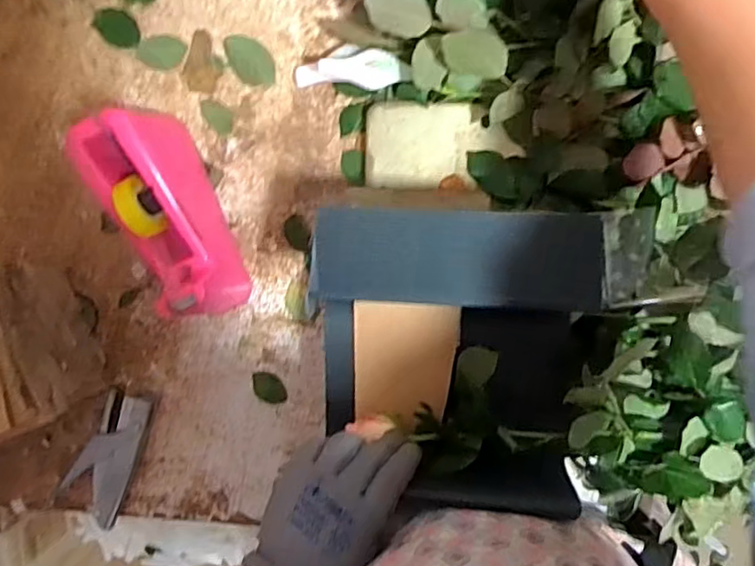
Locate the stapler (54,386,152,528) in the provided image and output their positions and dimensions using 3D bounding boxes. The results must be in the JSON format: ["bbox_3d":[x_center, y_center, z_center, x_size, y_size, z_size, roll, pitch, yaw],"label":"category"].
[{"bbox_3d":[-0.284,0.182,0.629,0.068,0.025,0.146,26,99,1],"label":"stapler"}]

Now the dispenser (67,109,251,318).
[{"bbox_3d":[-0.194,-0.055,0.556,0.076,0.107,0.192,-19,96,7],"label":"dispenser"}]

